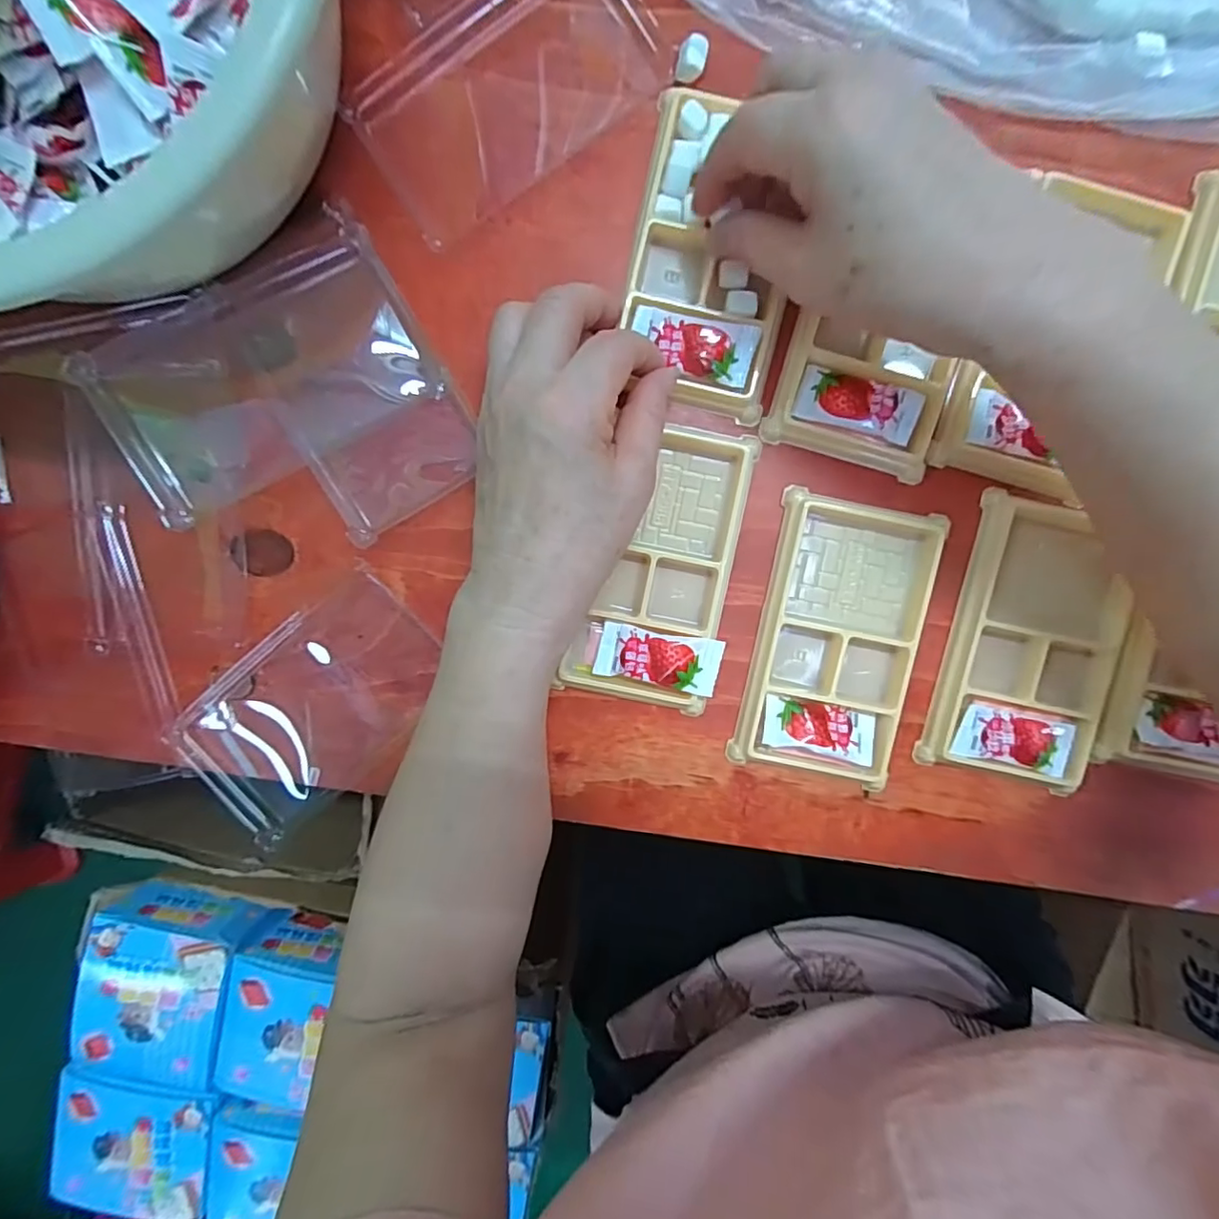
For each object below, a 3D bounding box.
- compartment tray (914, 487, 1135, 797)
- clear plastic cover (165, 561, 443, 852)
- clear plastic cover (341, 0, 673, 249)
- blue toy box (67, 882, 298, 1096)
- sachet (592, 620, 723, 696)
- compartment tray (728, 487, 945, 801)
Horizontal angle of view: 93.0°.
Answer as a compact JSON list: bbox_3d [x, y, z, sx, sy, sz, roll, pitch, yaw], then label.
[{"bbox_3d":[0.205,0.017,0.276,0.078,0.019,0.132,8,95,0],"label":"compartment tray"},{"bbox_3d":[-0.146,0.051,0.291,0.135,0.015,0.087,-40,93,4],"label":"clear plastic cover"},{"bbox_3d":[-0.049,-0.243,0.269,0.137,0.014,0.082,-34,94,3],"label":"clear plastic cover"},{"bbox_3d":[-0.465,0.402,0.626,0.148,0.089,0.163,14,95,0],"label":"blue toy box"},{"bbox_3d":[0.024,0.023,0.284,0.059,0.013,0.026,10,95,0],"label":"sachet"},{"bbox_3d":[0.111,0.016,0.280,0.073,0.016,0.134,12,95,0],"label":"compartment tray"}]

